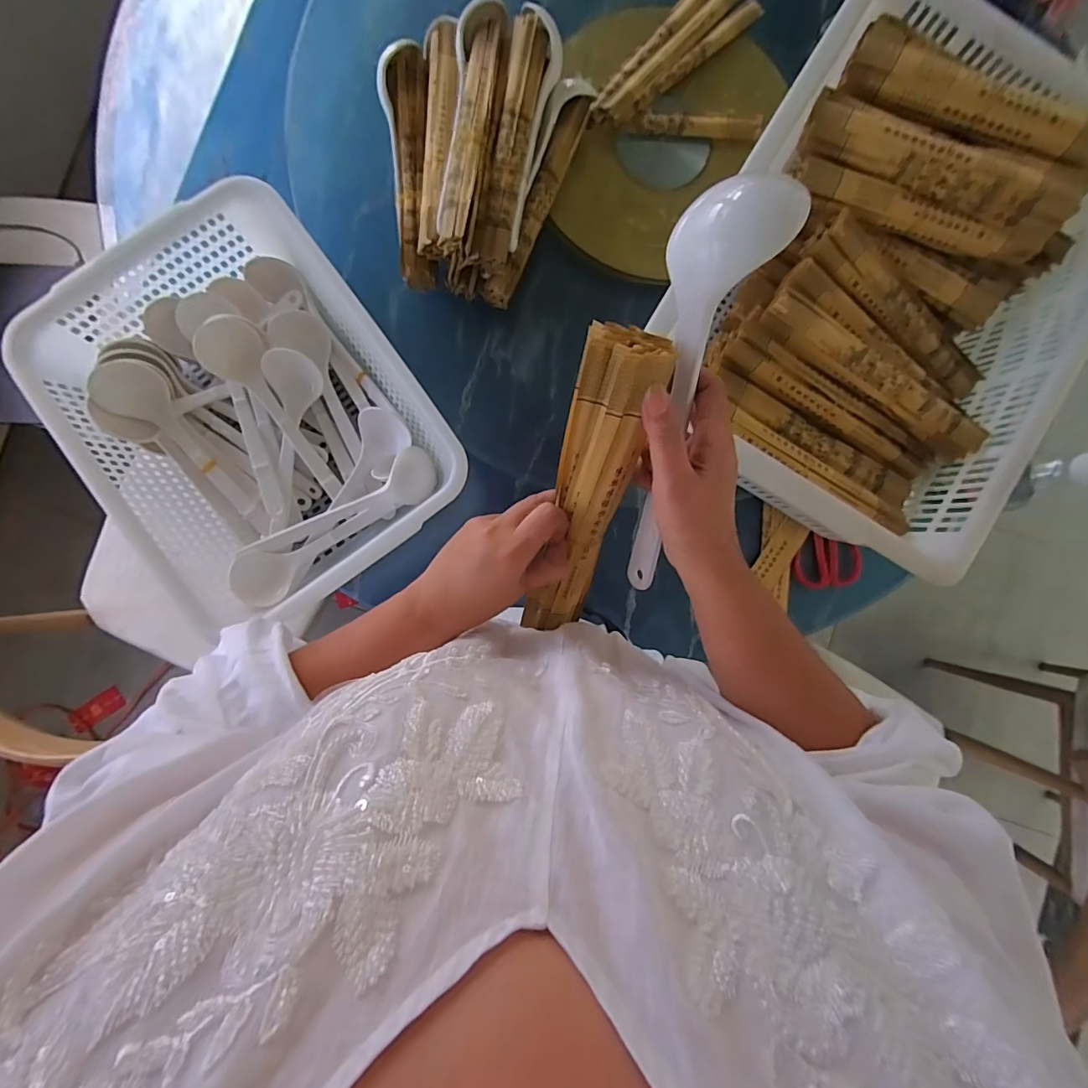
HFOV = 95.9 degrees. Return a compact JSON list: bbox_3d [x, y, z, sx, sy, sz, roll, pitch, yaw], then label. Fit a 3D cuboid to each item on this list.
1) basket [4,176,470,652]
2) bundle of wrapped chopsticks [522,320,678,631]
[{"bbox_3d":[-0.334,-0.156,0.577,0.339,0.112,0.406,-37,89,-3],"label":"basket"},{"bbox_3d":[0.028,-0.023,0.351,0.049,0.033,0.246,11,132,-1],"label":"bundle of wrapped chopsticks"}]

